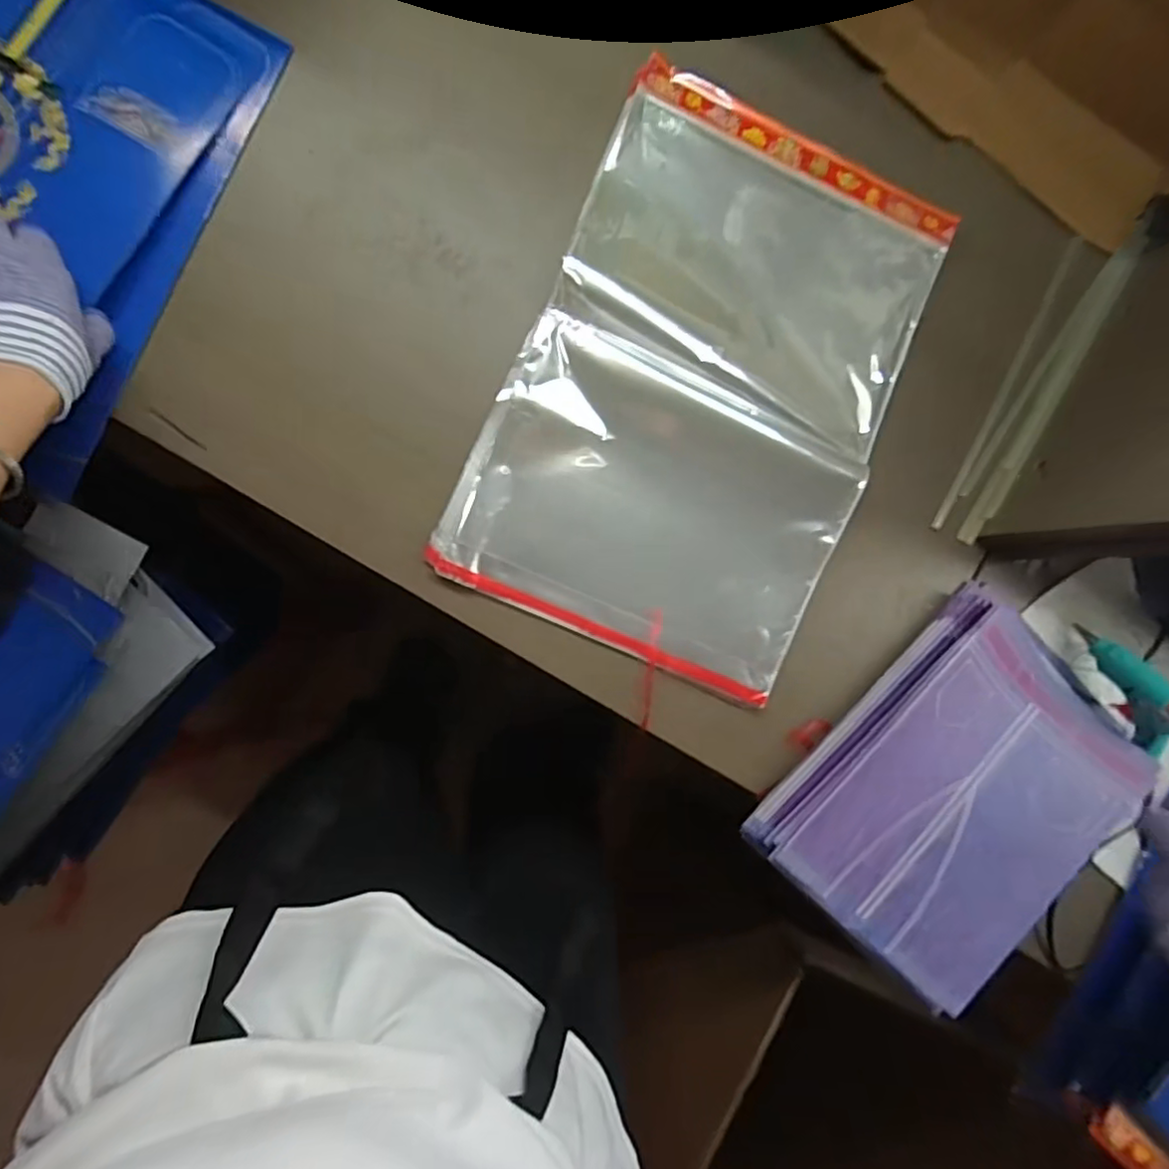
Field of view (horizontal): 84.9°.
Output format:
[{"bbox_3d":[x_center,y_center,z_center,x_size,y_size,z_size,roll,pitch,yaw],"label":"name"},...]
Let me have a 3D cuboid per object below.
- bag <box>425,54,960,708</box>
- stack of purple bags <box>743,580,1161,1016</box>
[{"bbox_3d":[0.110,-0.165,0.531,0.317,0.034,0.468,24,86,-7],"label":"bag"},{"bbox_3d":[0.322,0.181,0.545,0.299,0.038,0.234,-44,95,-5],"label":"stack of purple bags"}]

